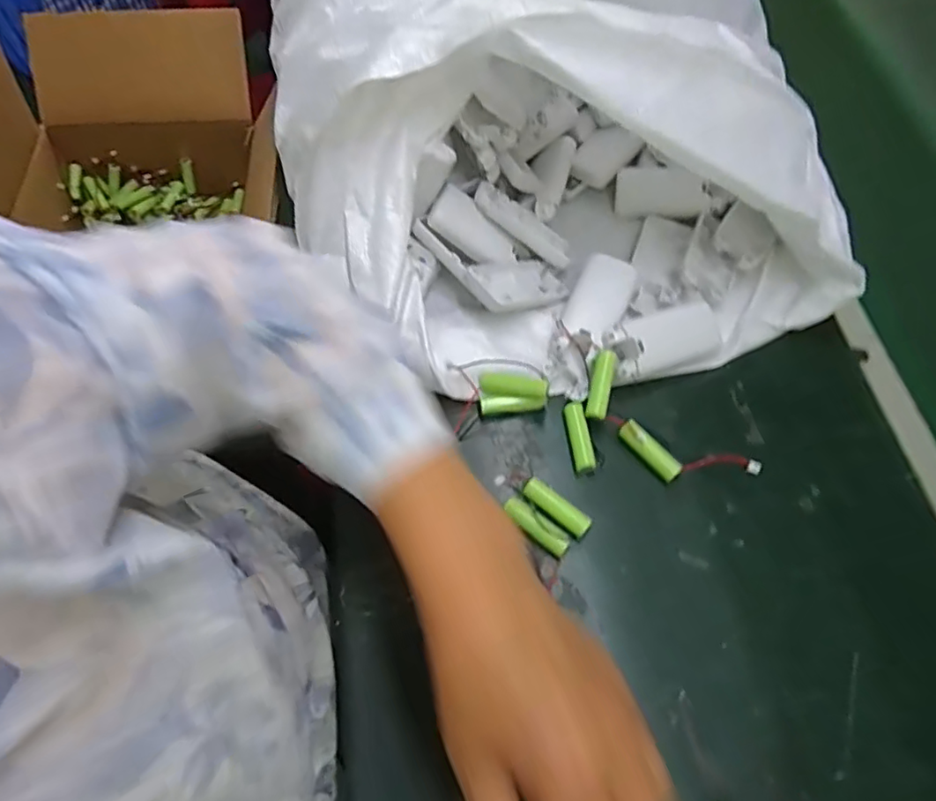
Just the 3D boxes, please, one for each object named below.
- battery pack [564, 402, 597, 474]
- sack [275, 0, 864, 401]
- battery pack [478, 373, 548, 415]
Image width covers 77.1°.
[{"bbox_3d":[0.080,0.027,0.429,0.014,0.017,0.051,-9,63,-6],"label":"battery pack"},{"bbox_3d":[0.038,-0.296,0.494,0.396,0.184,0.581,-11,63,-7],"label":"sack"},{"bbox_3d":[0.034,-0.005,0.439,0.049,0.013,0.031,1,106,9],"label":"battery pack"}]

